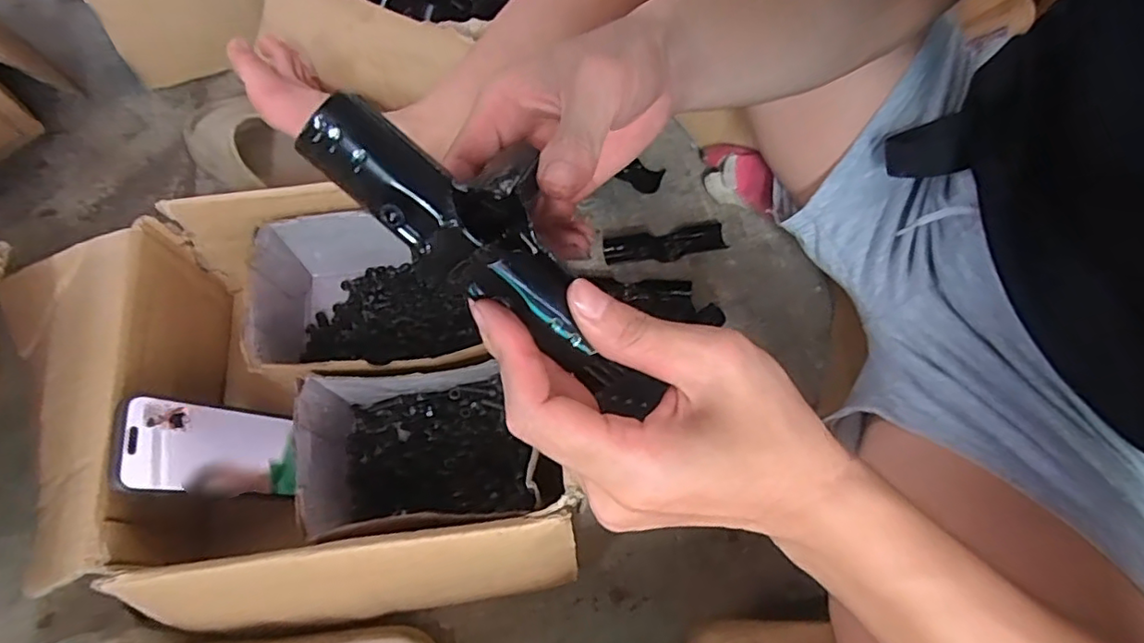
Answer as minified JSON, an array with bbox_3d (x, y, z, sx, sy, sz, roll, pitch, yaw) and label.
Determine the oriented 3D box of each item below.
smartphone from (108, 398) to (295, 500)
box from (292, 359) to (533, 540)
[{"bbox_3d":[-0.279,0.099,0.462,0.011,0.129,0.070,-20,65,23],"label":"smartphone"},{"bbox_3d":[-0.119,0.110,0.483,0.173,0.093,0.122,-9,65,-5],"label":"box"}]

